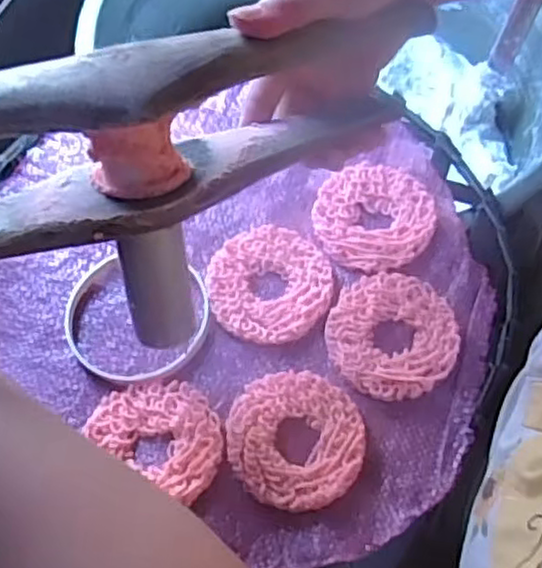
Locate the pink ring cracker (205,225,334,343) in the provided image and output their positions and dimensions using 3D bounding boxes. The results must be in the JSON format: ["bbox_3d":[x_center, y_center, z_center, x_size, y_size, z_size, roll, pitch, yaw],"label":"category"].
[{"bbox_3d":[0.000,-0.002,0.447,0.077,0.005,0.081,-1,63,1],"label":"pink ring cracker"}]

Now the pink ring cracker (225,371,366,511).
[{"bbox_3d":[0.014,0.087,0.398,0.076,0.005,0.077,-1,63,1],"label":"pink ring cracker"}]

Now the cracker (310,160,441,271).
[{"bbox_3d":[0.070,-0.046,0.470,0.080,0.006,0.077,-1,63,1],"label":"cracker"}]

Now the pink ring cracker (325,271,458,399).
[{"bbox_3d":[0.074,0.030,0.428,0.077,0.005,0.080,21,66,11],"label":"pink ring cracker"}]

